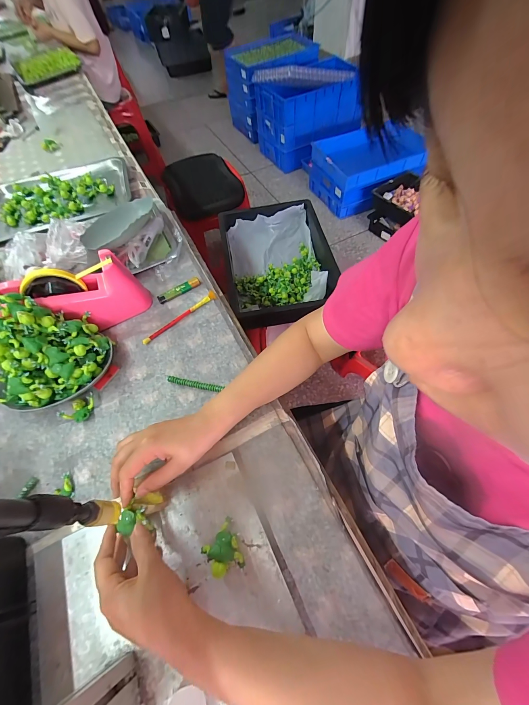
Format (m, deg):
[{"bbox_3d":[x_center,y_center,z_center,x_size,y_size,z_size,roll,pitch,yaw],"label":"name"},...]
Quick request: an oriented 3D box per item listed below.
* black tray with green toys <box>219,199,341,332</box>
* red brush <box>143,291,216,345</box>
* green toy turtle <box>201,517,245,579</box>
[{"bbox_3d":[0.049,-0.270,0.894,0.319,0.117,0.425,-10,59,-2],"label":"black tray with green toys"},{"bbox_3d":[-0.145,-0.062,0.498,0.146,0.012,0.016,-38,64,-17],"label":"red brush"},{"bbox_3d":[-0.047,0.211,0.311,0.038,0.021,0.046,-24,61,-11],"label":"green toy turtle"}]

